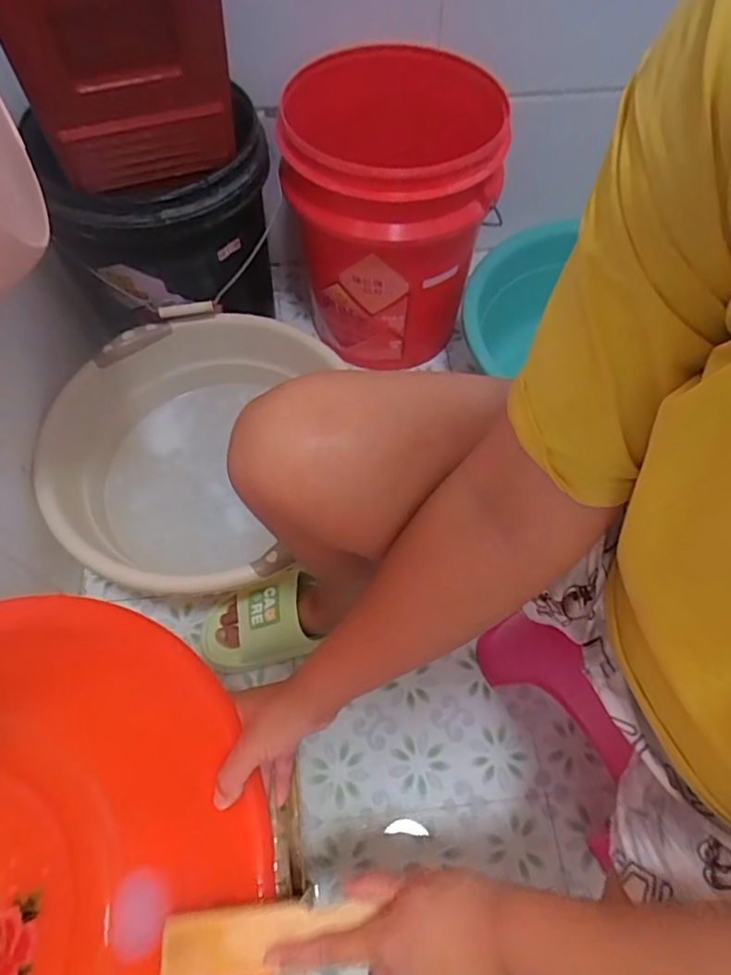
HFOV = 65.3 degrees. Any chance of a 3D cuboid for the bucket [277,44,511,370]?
[{"bbox_3d":[0.027,-0.403,0.894,0.277,0.368,0.277,1,61,-2],"label":"bucket"}]

